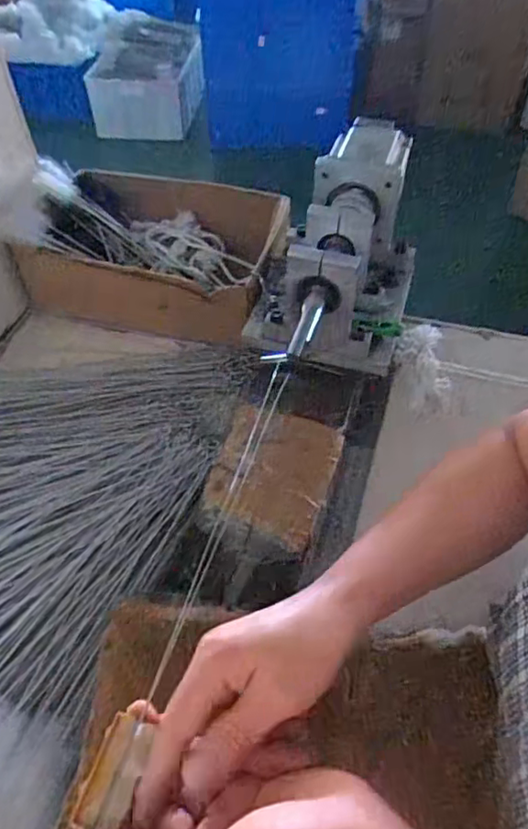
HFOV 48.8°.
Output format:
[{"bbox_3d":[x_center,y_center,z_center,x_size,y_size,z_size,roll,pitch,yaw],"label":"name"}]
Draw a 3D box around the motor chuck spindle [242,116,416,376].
[{"bbox_3d":[0.081,-0.179,0.601,0.145,0.130,0.247,12,51,12],"label":"motor chuck spindle"}]

